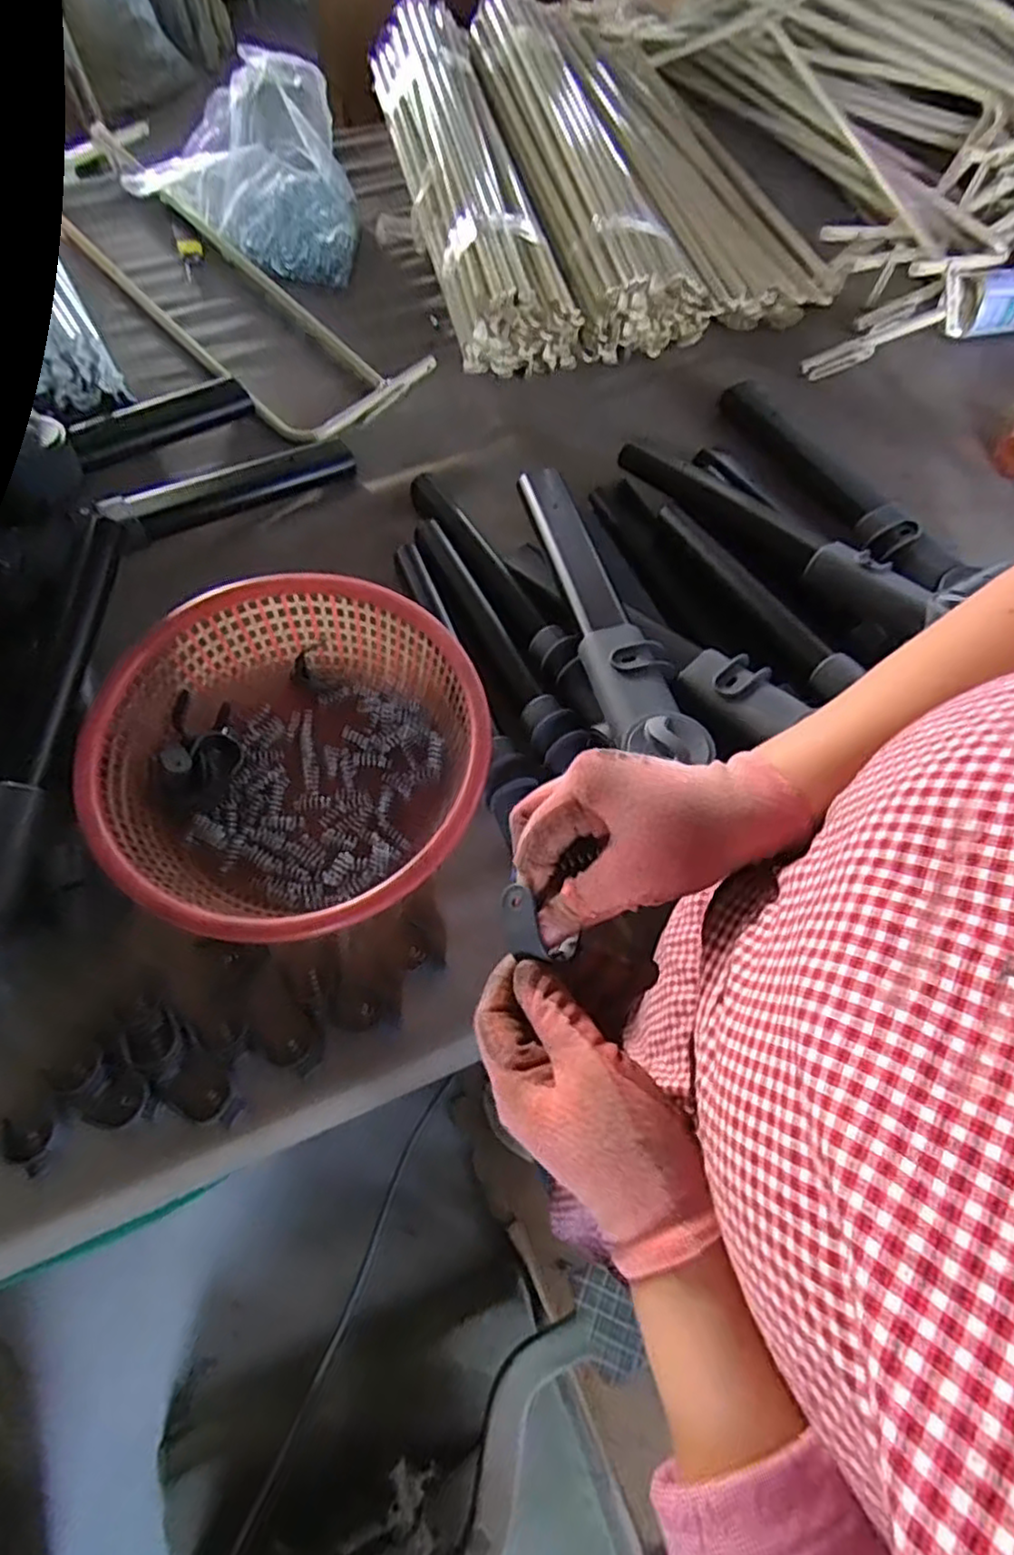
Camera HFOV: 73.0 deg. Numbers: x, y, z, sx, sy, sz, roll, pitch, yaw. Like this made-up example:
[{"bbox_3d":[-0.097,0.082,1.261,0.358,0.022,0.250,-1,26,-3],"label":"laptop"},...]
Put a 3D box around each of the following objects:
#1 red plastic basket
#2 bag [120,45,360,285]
[{"bbox_3d":[-0.166,-0.015,0.557,0.287,0.087,0.290,0,66,-1],"label":"red plastic basket"},{"bbox_3d":[-0.310,-0.781,0.879,0.292,0.135,0.192,31,69,12],"label":"bag"}]

